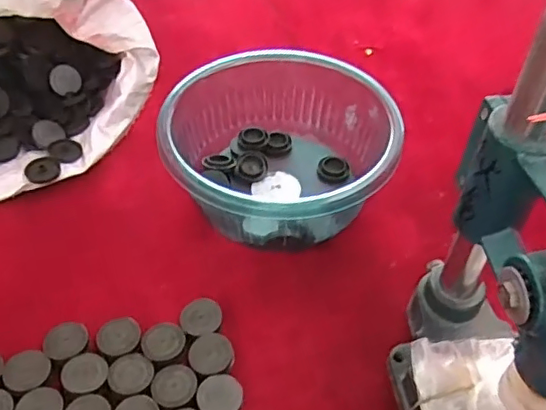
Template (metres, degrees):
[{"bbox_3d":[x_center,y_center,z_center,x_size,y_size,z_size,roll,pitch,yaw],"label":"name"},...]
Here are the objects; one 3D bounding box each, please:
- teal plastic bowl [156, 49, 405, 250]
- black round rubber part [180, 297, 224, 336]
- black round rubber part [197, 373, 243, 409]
[{"bbox_3d":[0.002,-0.051,0.540,0.202,0.087,0.180,-12,49,-12],"label":"teal plastic bowl"},{"bbox_3d":[-0.057,0.093,0.459,0.032,0.017,0.032,1,48,-1],"label":"black round rubber part"},{"bbox_3d":[-0.038,0.143,0.417,0.032,0.017,0.032,1,48,-1],"label":"black round rubber part"}]

